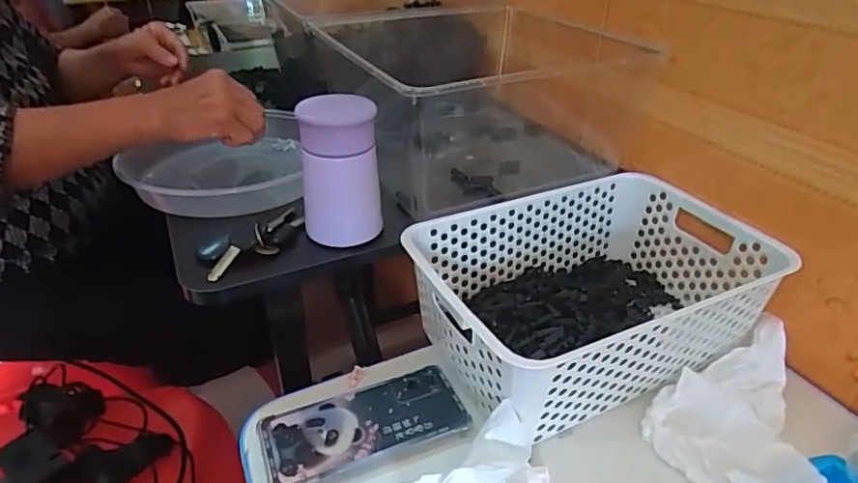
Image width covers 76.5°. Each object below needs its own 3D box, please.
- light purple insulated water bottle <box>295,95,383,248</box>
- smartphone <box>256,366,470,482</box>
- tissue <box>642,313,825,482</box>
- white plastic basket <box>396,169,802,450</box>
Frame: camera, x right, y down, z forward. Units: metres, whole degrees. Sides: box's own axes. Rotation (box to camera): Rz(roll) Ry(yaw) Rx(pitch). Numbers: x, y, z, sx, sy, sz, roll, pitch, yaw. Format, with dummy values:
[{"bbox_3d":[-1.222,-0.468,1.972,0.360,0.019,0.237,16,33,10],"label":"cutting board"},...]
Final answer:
[{"bbox_3d":[-0.080,-0.064,0.493,0.068,0.121,0.067,-5,34,-6],"label":"light purple insulated water bottle"},{"bbox_3d":[-0.052,0.148,0.442,0.158,0.011,0.072,-13,36,-21],"label":"smartphone"},{"bbox_3d":[0.258,0.135,0.446,0.127,0.036,0.191,22,38,27],"label":"tissue"},{"bbox_3d":[0.146,0.043,0.512,0.307,0.101,0.200,-14,37,-22],"label":"white plastic basket"}]

